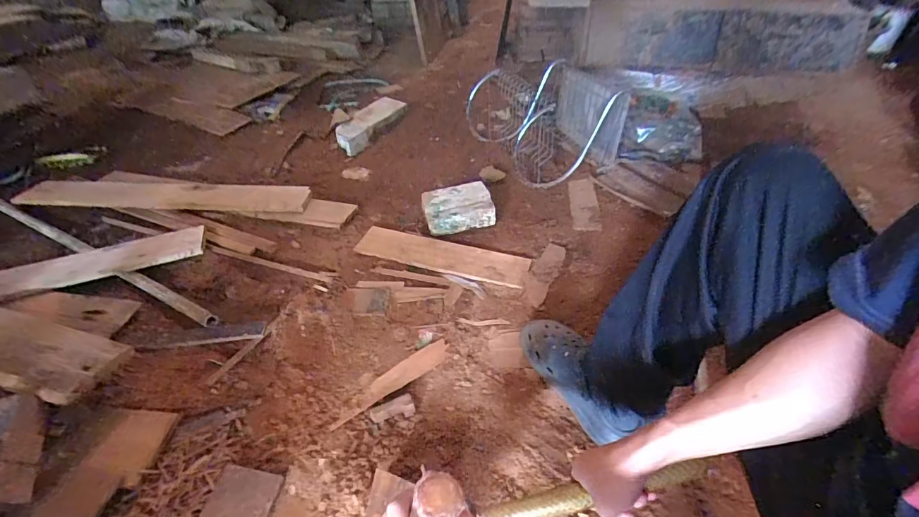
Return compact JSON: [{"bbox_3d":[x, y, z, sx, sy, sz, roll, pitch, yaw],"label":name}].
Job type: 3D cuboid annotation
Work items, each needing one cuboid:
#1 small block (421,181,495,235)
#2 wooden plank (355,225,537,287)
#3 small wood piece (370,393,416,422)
[{"bbox_3d":[-0.003,-0.125,1.065,0.172,0.068,0.107,-10,43,-10],"label":"small block"},{"bbox_3d":[-0.046,-0.012,0.971,0.406,0.013,0.110,14,44,16],"label":"wooden plank"},{"bbox_3d":[-0.110,0.248,0.684,0.070,0.018,0.030,-13,43,-14],"label":"small wood piece"}]

